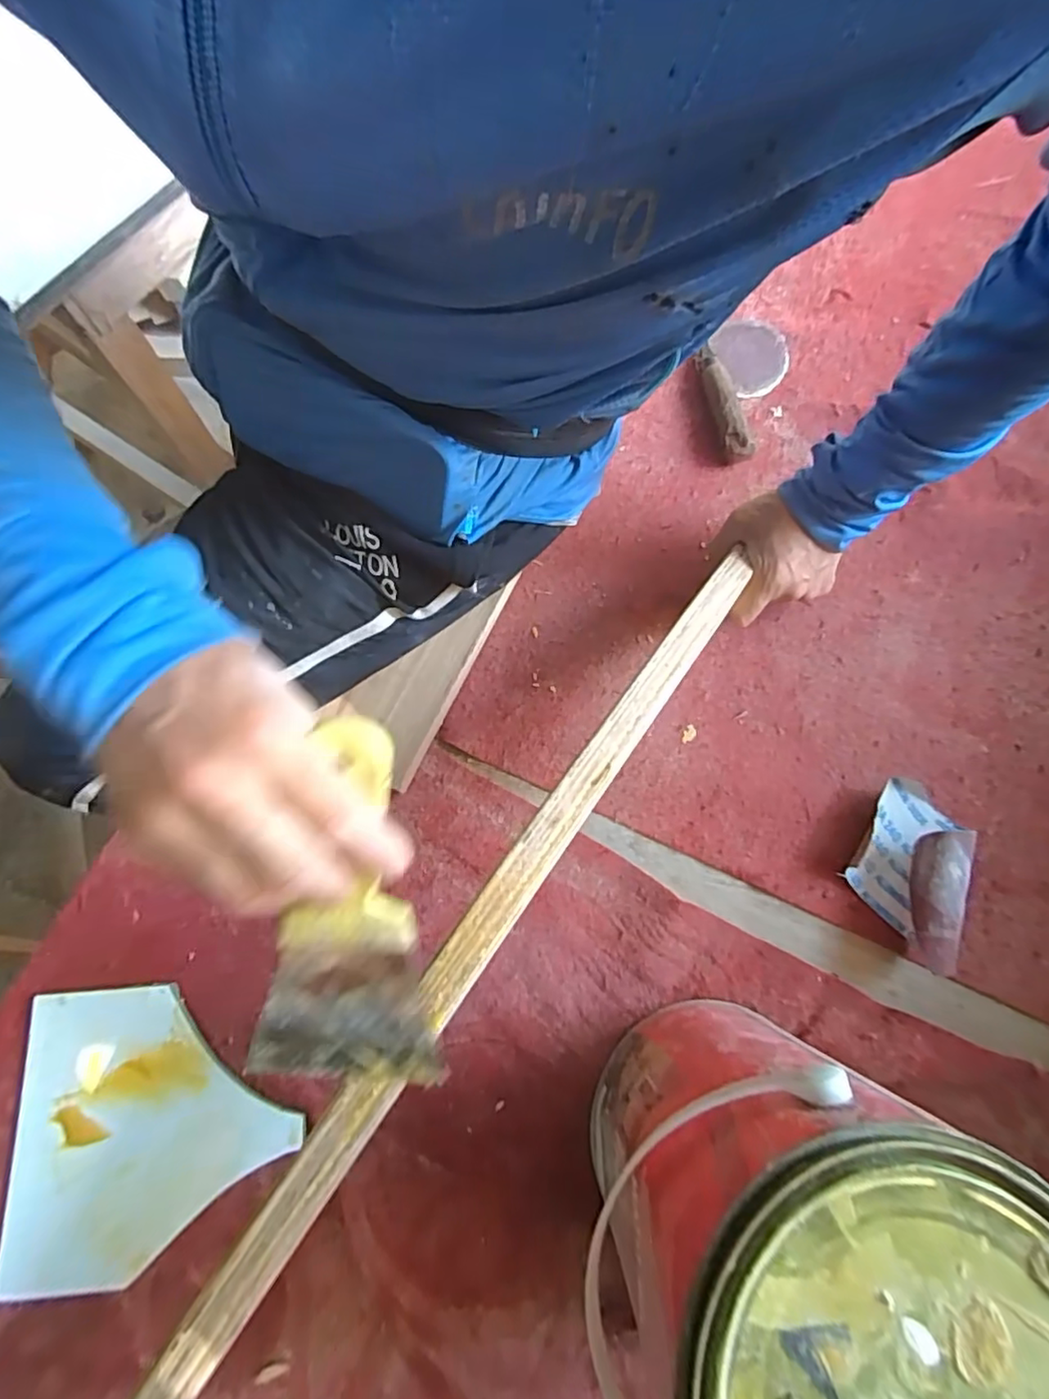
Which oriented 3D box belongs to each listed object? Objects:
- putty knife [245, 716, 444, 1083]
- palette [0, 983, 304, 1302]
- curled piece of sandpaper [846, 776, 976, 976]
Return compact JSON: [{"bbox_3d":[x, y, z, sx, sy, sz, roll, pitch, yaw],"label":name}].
[{"bbox_3d":[-0.081,0.104,0.287,0.088,0.017,0.201,9,112,1],"label":"putty knife"},{"bbox_3d":[-0.260,0.300,0.430,0.189,0.008,0.179,-3,75,-2],"label":"palette"},{"bbox_3d":[0.293,0.126,0.468,0.076,0.049,0.128,24,76,5],"label":"curled piece of sandpaper"}]

